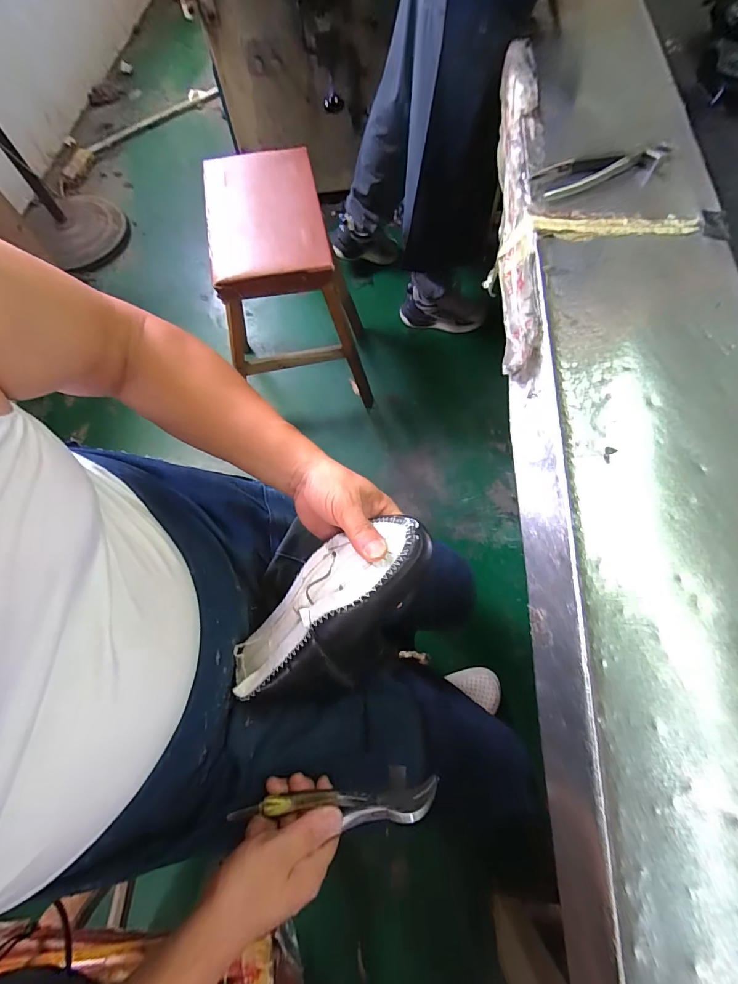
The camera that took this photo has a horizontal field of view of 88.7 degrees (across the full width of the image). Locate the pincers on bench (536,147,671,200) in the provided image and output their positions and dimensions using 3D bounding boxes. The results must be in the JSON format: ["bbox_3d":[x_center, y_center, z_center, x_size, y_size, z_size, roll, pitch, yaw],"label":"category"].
[{"bbox_3d":[0.301,-0.423,0.494,0.169,0.028,0.052,-17,69,-7],"label":"pincers on bench"}]

